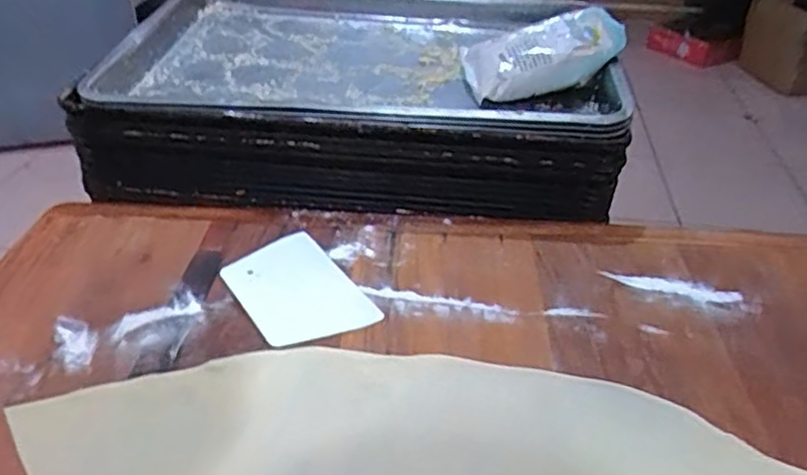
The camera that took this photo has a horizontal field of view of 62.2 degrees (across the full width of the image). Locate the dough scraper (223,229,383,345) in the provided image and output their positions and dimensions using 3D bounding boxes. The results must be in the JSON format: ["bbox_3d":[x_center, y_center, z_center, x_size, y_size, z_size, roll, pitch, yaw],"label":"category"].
[{"bbox_3d":[-0.096,0.045,0.595,0.097,0.007,0.145,-20,39,-28],"label":"dough scraper"}]

